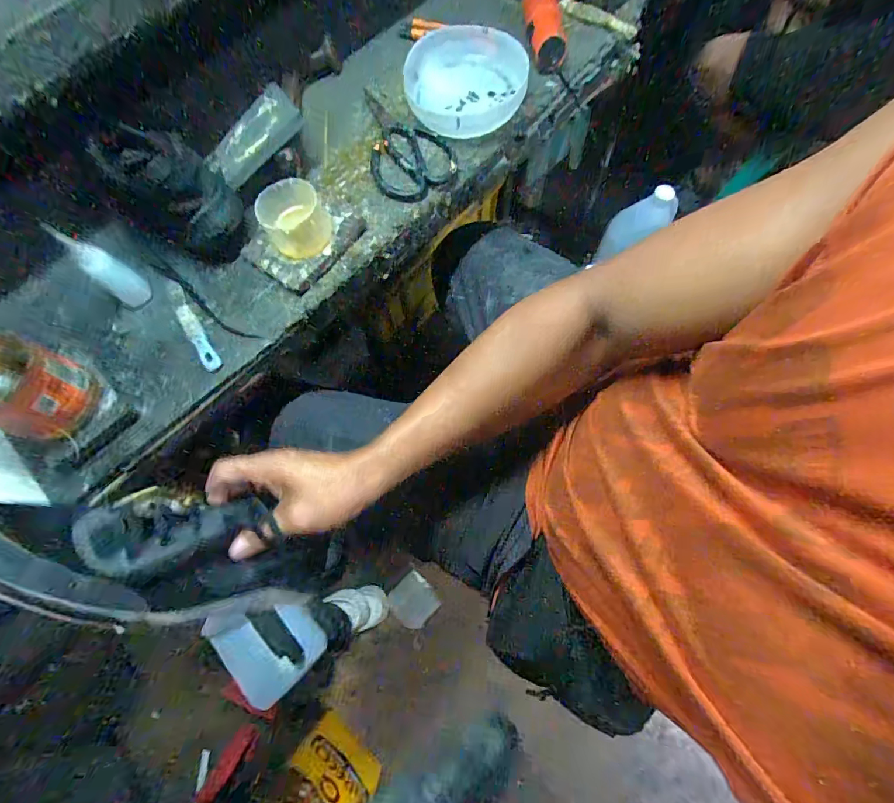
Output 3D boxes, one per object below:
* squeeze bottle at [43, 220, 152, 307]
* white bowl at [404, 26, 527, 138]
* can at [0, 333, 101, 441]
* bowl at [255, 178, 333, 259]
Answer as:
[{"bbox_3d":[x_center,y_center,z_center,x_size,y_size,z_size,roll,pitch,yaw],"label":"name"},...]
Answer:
[{"bbox_3d":[-0.368,-0.146,0.449,0.037,0.101,0.034,36,77,12],"label":"squeeze bottle"},{"bbox_3d":[0.021,-0.402,0.529,0.151,0.040,0.151,-1,72,2],"label":"white bowl"},{"bbox_3d":[-0.391,-0.015,0.387,0.071,0.080,0.081,13,73,6],"label":"can"},{"bbox_3d":[-0.168,-0.202,0.473,0.070,0.051,0.072,-27,73,-7],"label":"bowl"}]

